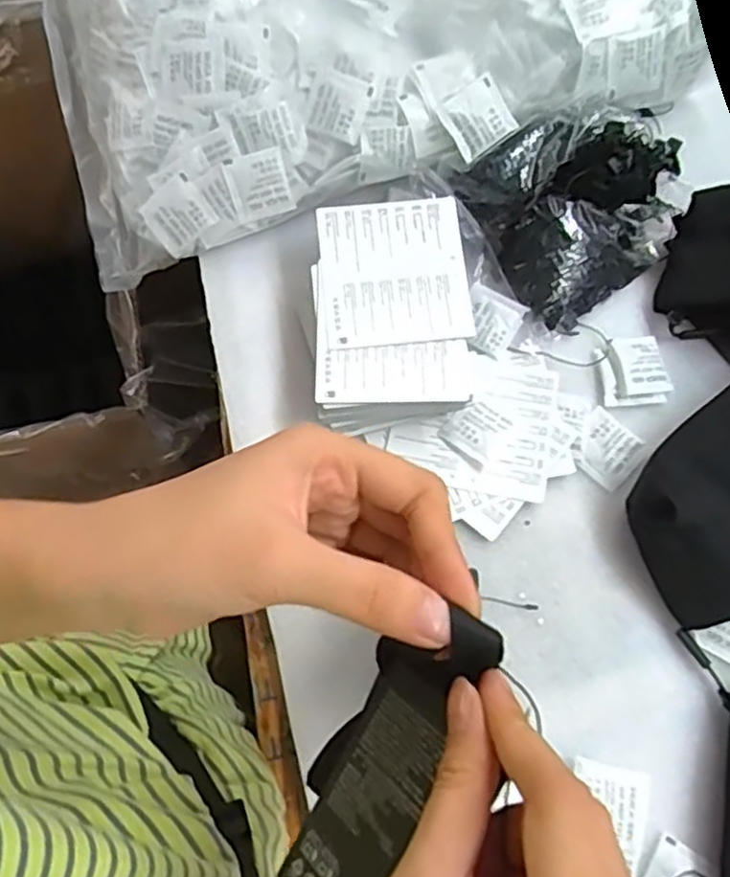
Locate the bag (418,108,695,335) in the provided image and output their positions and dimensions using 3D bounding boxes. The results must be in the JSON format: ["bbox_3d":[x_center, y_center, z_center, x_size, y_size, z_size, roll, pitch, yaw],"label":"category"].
[{"bbox_3d":[0.146,-0.158,0.470,0.164,0.056,0.127,-25,73,-7],"label":"bag"}]

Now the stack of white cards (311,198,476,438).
[{"bbox_3d":[0.017,-0.076,0.452,0.095,0.035,0.151,-3,71,0],"label":"stack of white cards"}]

